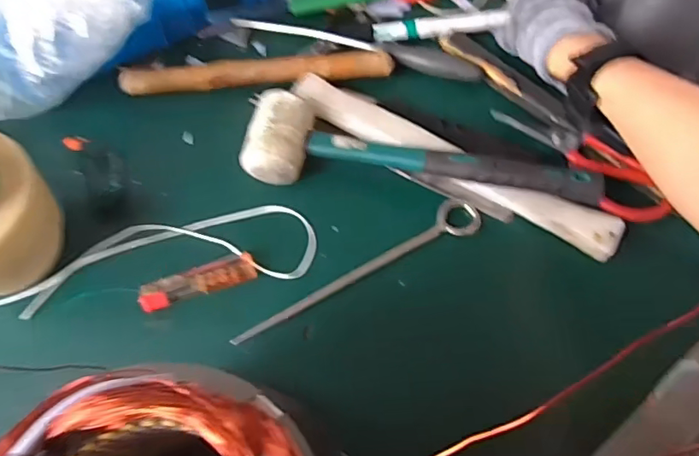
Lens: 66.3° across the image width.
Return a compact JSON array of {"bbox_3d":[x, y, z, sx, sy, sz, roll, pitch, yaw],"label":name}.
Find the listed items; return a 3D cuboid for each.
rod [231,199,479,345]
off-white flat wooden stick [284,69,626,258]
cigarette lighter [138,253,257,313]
[{"bbox_3d":[0.008,0.030,0.436,0.223,0.008,0.031,-24,72,-10],"label":"rod"},{"bbox_3d":[0.084,-0.060,0.458,0.300,0.017,0.042,30,67,13],"label":"off-white flat wooden stick"},{"bbox_3d":[-0.118,0.041,0.420,0.087,0.010,0.022,-19,65,-10],"label":"cigarette lighter"}]

